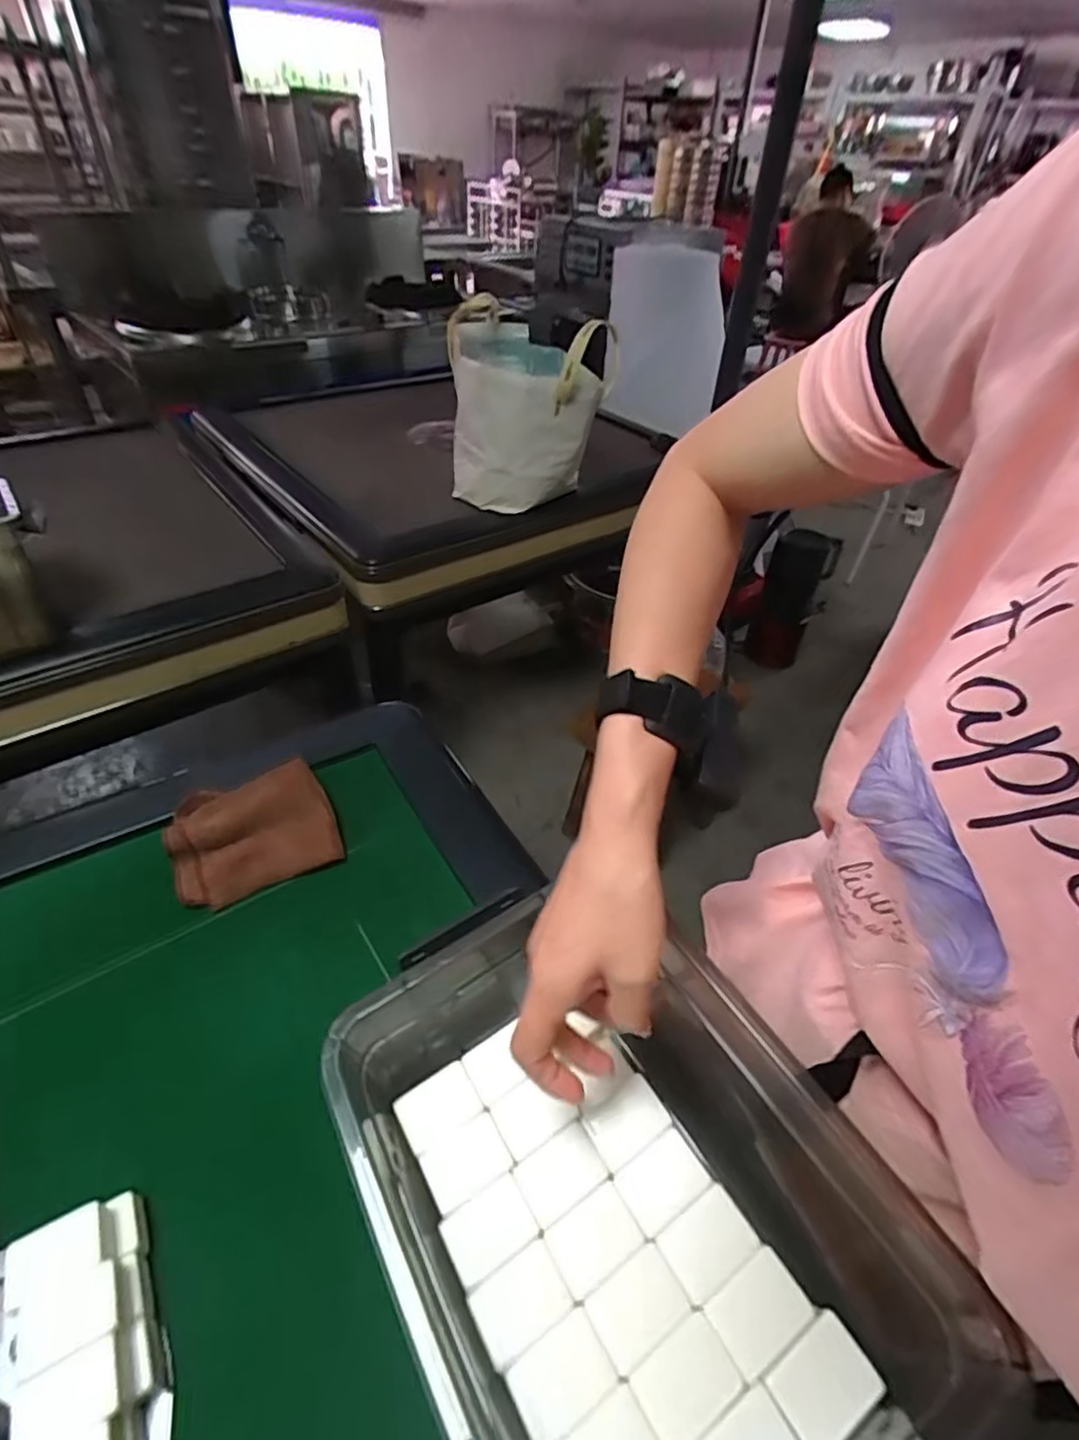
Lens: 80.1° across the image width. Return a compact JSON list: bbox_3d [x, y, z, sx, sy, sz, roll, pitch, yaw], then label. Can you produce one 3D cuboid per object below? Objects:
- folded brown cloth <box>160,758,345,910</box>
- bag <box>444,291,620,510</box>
[{"bbox_3d":[-0.295,0.112,0.660,0.150,0.046,0.130,-18,47,-22],"label":"folded brown cloth"},{"bbox_3d":[-0.026,-0.611,1.263,0.291,0.304,0.253,1,43,-3],"label":"bag"}]

